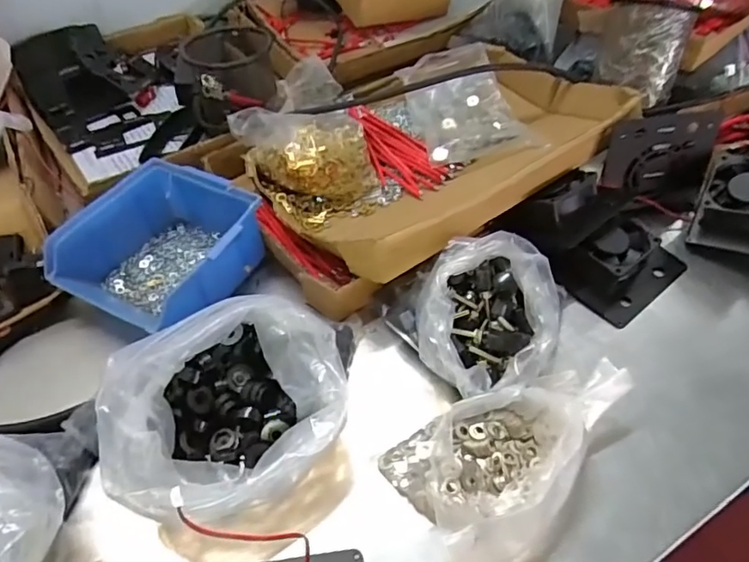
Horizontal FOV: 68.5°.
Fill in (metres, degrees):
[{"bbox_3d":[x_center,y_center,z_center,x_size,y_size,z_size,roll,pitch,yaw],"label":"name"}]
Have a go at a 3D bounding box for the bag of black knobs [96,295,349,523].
[{"bbox_3d":[-0.085,0.077,0.339,0.115,0.073,0.156,33,57,27],"label":"bag of black knobs"}]

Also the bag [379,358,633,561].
[{"bbox_3d":[0.093,0.103,0.337,0.154,0.046,0.100,-24,52,-18],"label":"bag"}]

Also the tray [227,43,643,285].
[{"bbox_3d":[0.059,-0.138,0.528,0.339,0.071,0.252,-29,53,-22],"label":"tray"}]

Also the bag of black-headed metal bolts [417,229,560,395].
[{"bbox_3d":[0.076,0.028,0.380,0.095,0.070,0.105,15,51,15],"label":"bag of black-headed metal bolts"}]

